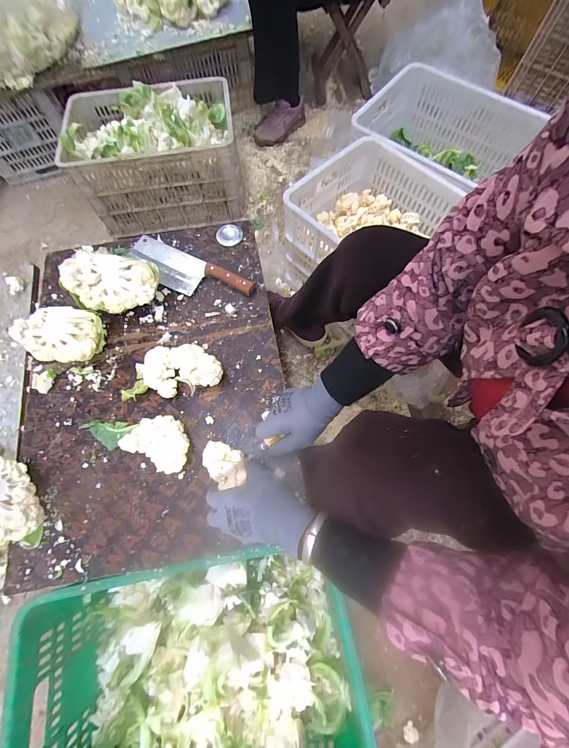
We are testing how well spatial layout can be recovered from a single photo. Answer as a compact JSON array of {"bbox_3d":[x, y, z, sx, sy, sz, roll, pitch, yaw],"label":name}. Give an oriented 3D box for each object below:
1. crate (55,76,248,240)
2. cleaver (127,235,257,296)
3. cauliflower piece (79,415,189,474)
[{"bbox_3d":[-0.439,-0.754,1.045,0.542,0.267,0.416,-9,69,-1],"label":"crate"},{"bbox_3d":[-0.223,-0.232,0.670,0.321,0.025,0.095,28,73,12],"label":"cleaver"},{"bbox_3d":[-0.272,0.115,0.537,0.206,0.043,0.090,9,70,5],"label":"cauliflower piece"}]

